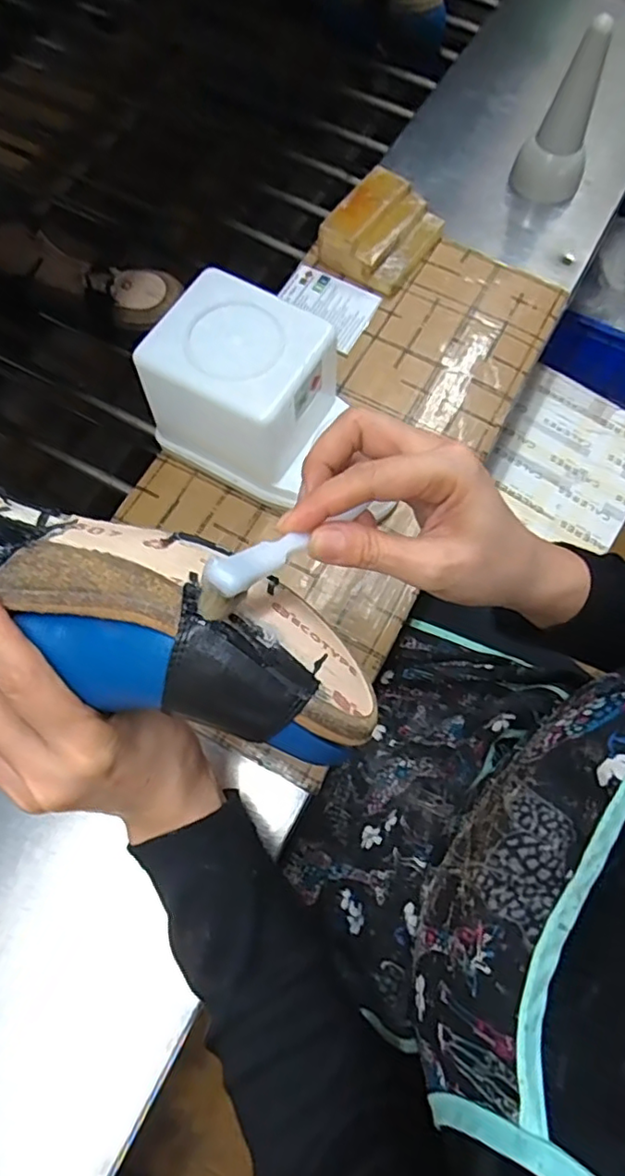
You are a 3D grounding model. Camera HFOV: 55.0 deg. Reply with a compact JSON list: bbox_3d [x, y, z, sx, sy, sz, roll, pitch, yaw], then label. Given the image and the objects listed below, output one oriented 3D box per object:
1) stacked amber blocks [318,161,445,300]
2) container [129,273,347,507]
[{"bbox_3d":[0.066,-0.323,0.543,0.080,0.048,0.103,36,73,12],"label":"stacked amber blocks"},{"bbox_3d":[-0.048,-0.145,0.440,0.113,0.108,0.106,28,71,9],"label":"container"}]

